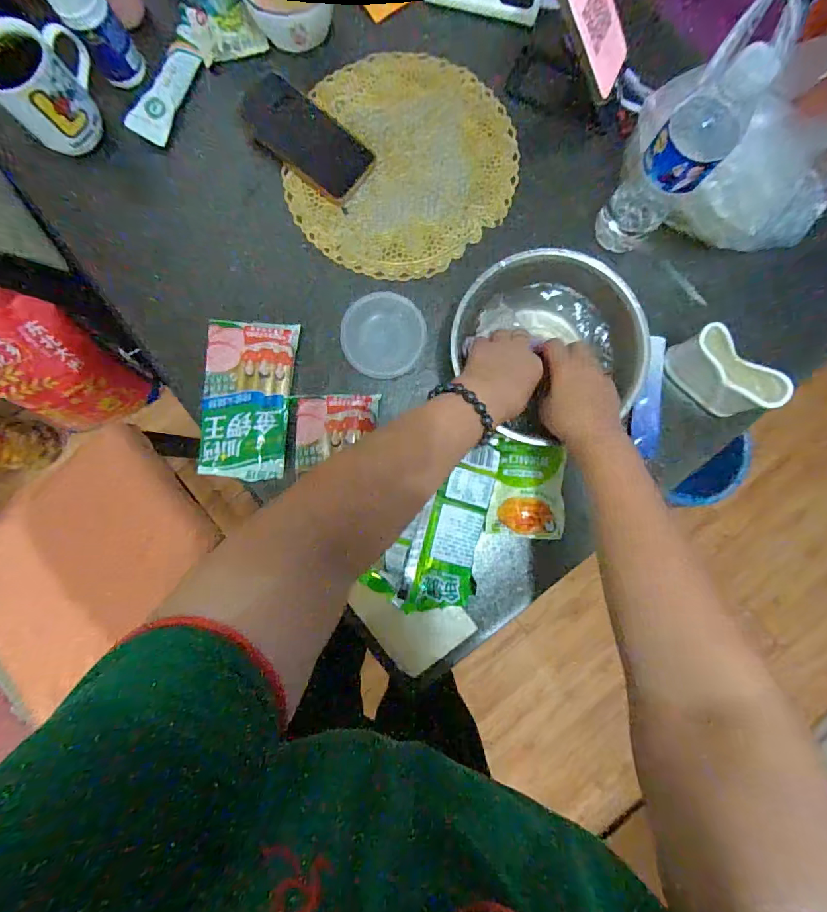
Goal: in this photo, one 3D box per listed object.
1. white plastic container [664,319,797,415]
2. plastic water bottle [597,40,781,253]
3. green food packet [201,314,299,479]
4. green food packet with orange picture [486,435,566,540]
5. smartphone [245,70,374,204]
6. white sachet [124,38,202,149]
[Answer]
[{"bbox_3d":[0.355,-0.093,0.522,0.056,0.080,0.116,-40,88,-3],"label":"white plastic container"},{"bbox_3d":[0.260,-0.290,0.459,0.062,0.216,0.062,0,87,-1],"label":"plastic water bottle"},{"bbox_3d":[-0.196,-0.067,0.525,0.099,0.018,0.183,5,86,0],"label":"green food packet"},{"bbox_3d":[0.139,0.040,0.538,0.087,0.025,0.112,9,86,0],"label":"green food packet with orange picture"},{"bbox_3d":[-0.135,-0.395,0.559,0.167,0.004,0.083,37,88,-6],"label":"smartphone"},{"bbox_3d":[-0.304,-0.447,0.549,0.047,0.012,0.130,23,87,1],"label":"white sachet"}]

